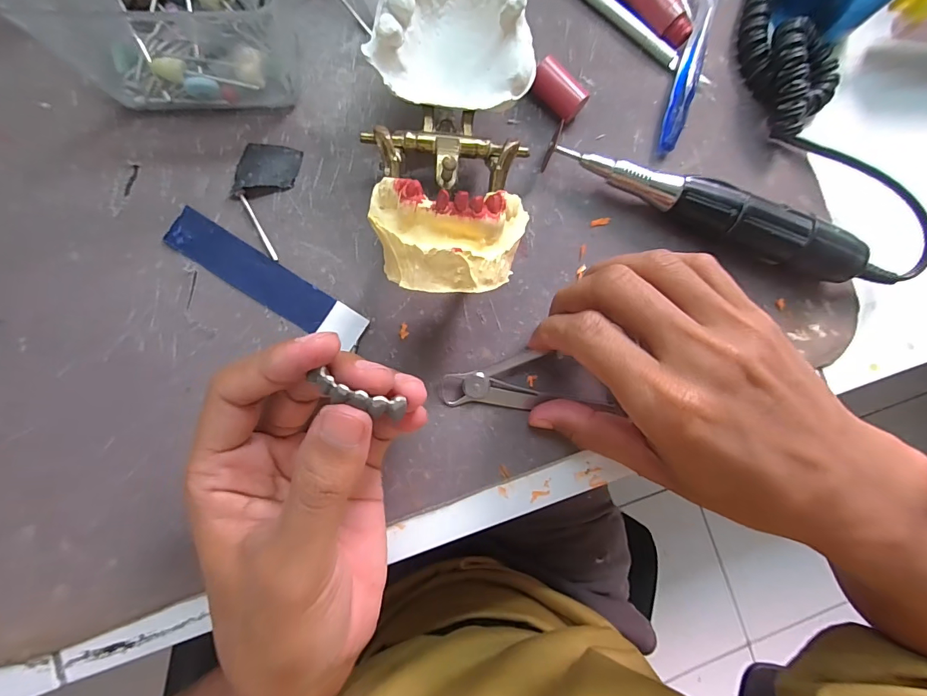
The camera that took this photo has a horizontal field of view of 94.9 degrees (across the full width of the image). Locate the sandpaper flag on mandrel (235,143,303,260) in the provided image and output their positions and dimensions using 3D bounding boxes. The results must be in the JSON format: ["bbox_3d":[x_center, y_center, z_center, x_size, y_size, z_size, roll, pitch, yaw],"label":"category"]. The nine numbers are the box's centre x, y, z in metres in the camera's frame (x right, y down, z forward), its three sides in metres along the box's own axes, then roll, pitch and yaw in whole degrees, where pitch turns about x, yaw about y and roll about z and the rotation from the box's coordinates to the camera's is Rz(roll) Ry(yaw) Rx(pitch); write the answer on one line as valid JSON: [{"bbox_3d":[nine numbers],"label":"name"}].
[{"bbox_3d":[-0.100,-0.075,0.209,0.028,0.006,0.056,12,84,-6],"label":"sandpaper flag on mandrel"}]

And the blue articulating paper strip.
[{"bbox_3d":[-0.094,-0.032,0.207,0.101,0.004,0.021,33,82,-3],"label":"blue articulating paper strip"}]

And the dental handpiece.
[{"bbox_3d":[0.133,-0.070,0.224,0.188,0.028,0.023,20,83,-5],"label":"dental handpiece"}]

